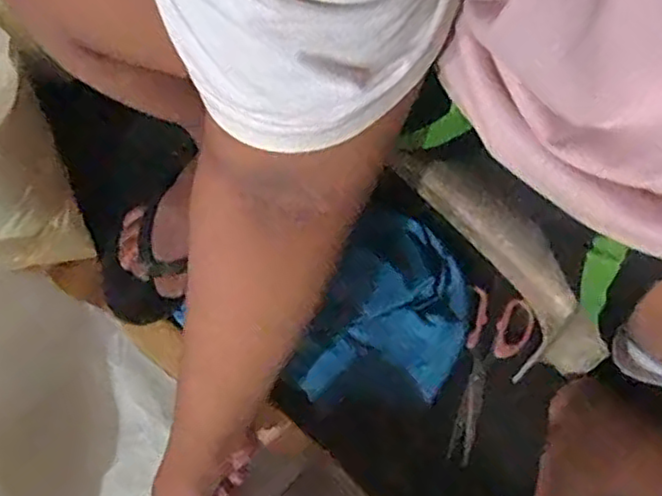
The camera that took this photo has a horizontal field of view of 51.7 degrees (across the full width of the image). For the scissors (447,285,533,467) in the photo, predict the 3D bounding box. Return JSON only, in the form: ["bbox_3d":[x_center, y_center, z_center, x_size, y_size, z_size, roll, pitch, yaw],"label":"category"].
[{"bbox_3d":[0.160,0.136,0.736,0.065,0.019,0.180,23,75,5],"label":"scissors"}]

